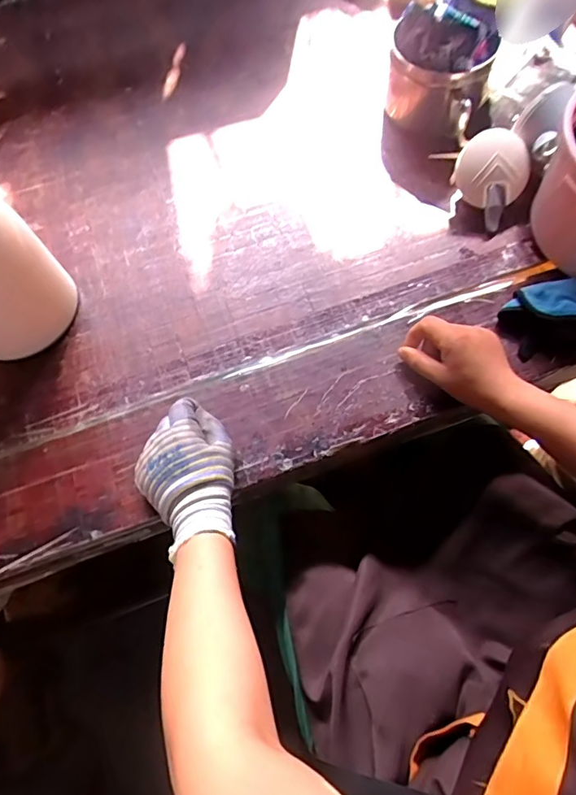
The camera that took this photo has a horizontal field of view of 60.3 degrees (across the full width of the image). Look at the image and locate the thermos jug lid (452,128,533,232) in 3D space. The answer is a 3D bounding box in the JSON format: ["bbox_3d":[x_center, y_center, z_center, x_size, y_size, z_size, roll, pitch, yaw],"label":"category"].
[{"bbox_3d":[0.233,-0.259,0.572,0.088,0.020,0.091,-3,116,-6],"label":"thermos jug lid"}]

